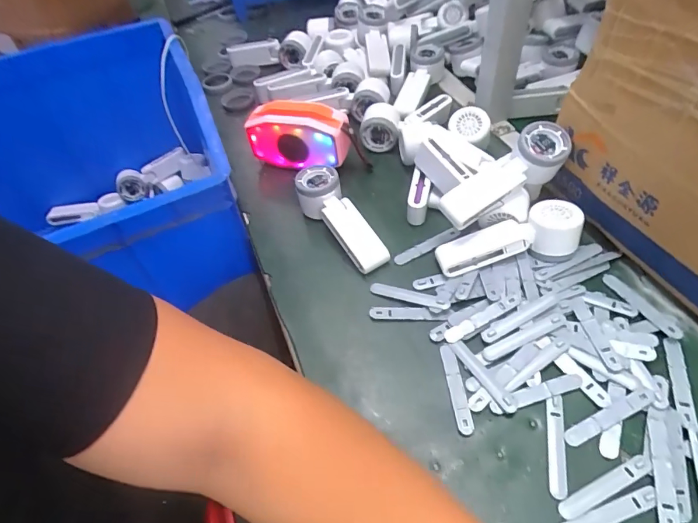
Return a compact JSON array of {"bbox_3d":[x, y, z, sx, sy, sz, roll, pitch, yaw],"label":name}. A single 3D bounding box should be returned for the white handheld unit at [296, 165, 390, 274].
[{"bbox_3d":[-0.011,-0.055,0.576,0.056,0.049,0.168,-31,71,-19],"label":"white handheld unit"}]

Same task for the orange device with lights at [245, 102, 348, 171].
[{"bbox_3d":[-0.072,-0.179,0.645,0.150,0.096,0.054,9,53,12],"label":"orange device with lights"}]

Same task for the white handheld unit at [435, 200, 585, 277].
[{"bbox_3d":[0.189,-0.024,0.531,0.169,0.047,0.060,-16,51,8],"label":"white handheld unit"}]

